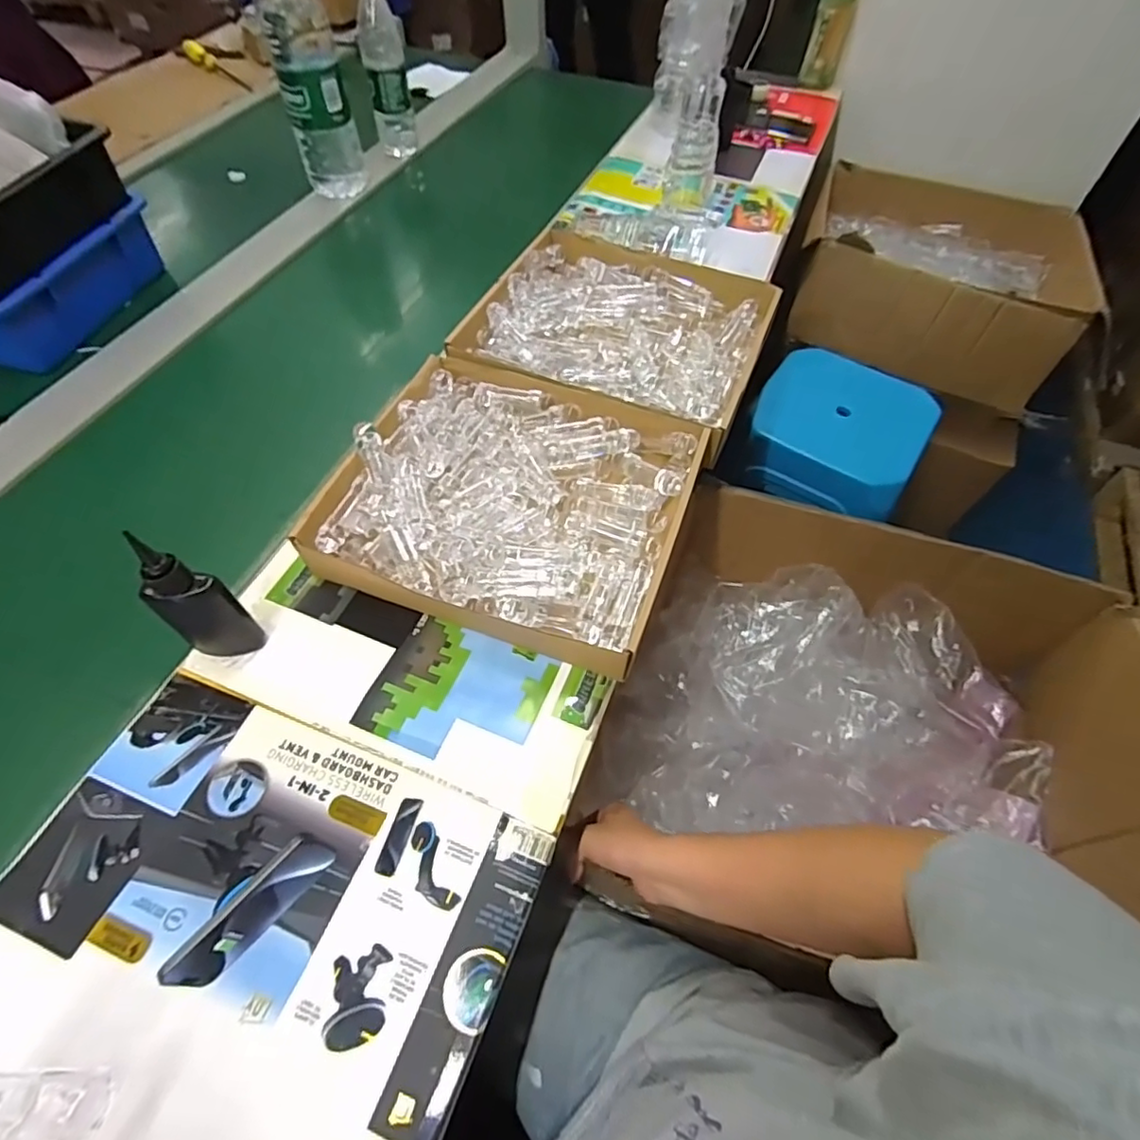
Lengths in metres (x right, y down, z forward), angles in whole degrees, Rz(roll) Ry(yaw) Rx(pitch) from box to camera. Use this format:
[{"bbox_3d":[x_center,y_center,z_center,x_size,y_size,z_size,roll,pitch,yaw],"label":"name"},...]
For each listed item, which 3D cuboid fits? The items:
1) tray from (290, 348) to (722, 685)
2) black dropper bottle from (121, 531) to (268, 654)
[{"bbox_3d":[-0.048,-0.072,0.562,0.301,0.060,0.282,17,57,10],"label":"tray"},{"bbox_3d":[-0.282,0.026,0.450,0.044,0.128,0.043,31,61,18],"label":"black dropper bottle"}]

